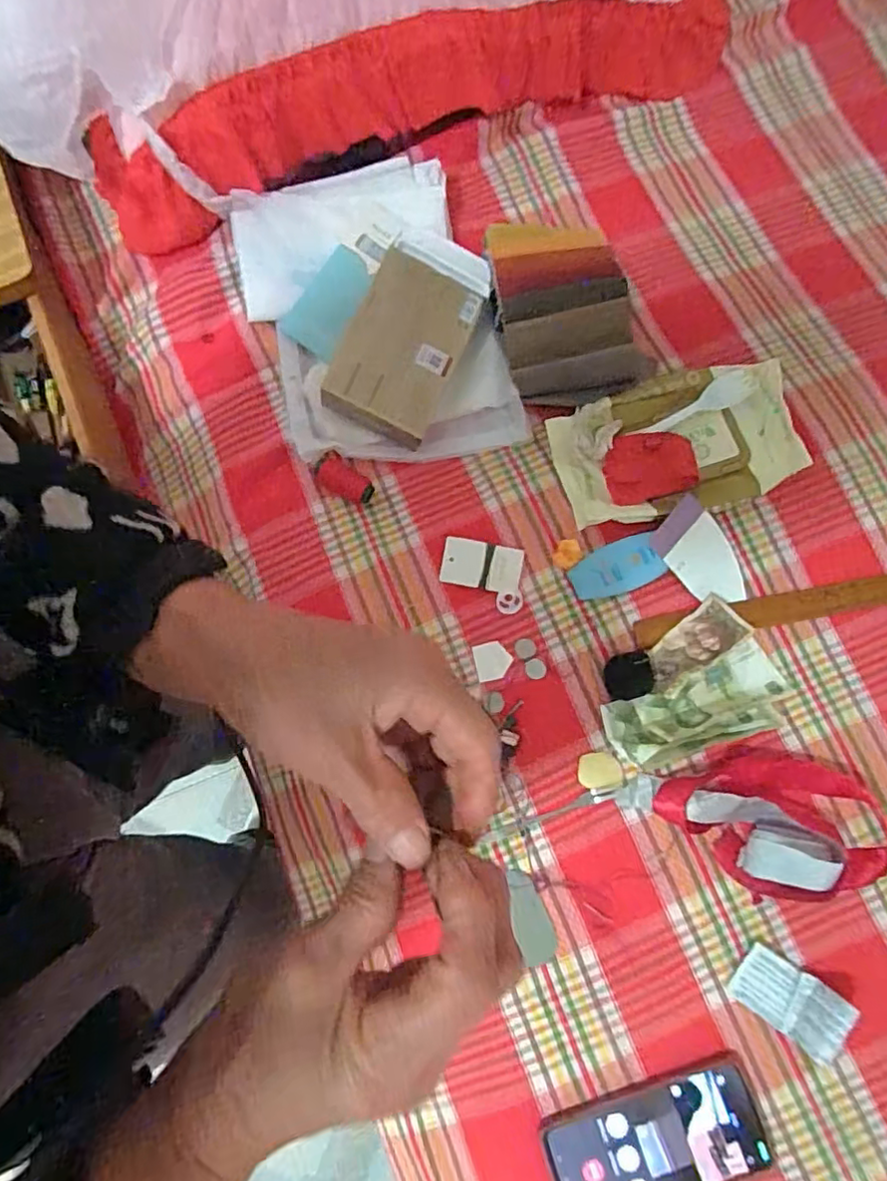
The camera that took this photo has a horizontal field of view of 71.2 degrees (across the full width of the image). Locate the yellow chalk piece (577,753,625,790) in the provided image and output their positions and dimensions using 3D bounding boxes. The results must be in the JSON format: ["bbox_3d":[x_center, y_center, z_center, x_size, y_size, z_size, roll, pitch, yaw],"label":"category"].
[{"bbox_3d":[0.132,0.151,0.520,0.037,0.004,0.028,-5,79,2],"label":"yellow chalk piece"}]

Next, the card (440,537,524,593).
[{"bbox_3d":[0.034,-0.022,0.555,0.070,0.009,0.040,10,80,4],"label":"card"}]

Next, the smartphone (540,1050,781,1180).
[{"bbox_3d":[0.163,0.419,0.466,0.164,0.011,0.079,-19,79,-1],"label":"smartphone"}]

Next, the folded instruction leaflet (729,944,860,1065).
[{"bbox_3d":[0.266,0.315,0.476,0.073,0.035,0.047,33,82,8],"label":"folded instruction leaflet"}]

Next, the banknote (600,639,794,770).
[{"bbox_3d":[0.218,0.101,0.521,0.156,0.019,0.066,-23,79,-2],"label":"banknote"}]

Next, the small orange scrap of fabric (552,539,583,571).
[{"bbox_3d":[0.111,-0.032,0.550,0.023,0.004,0.026,38,83,9],"label":"small orange scrap of fabric"}]

